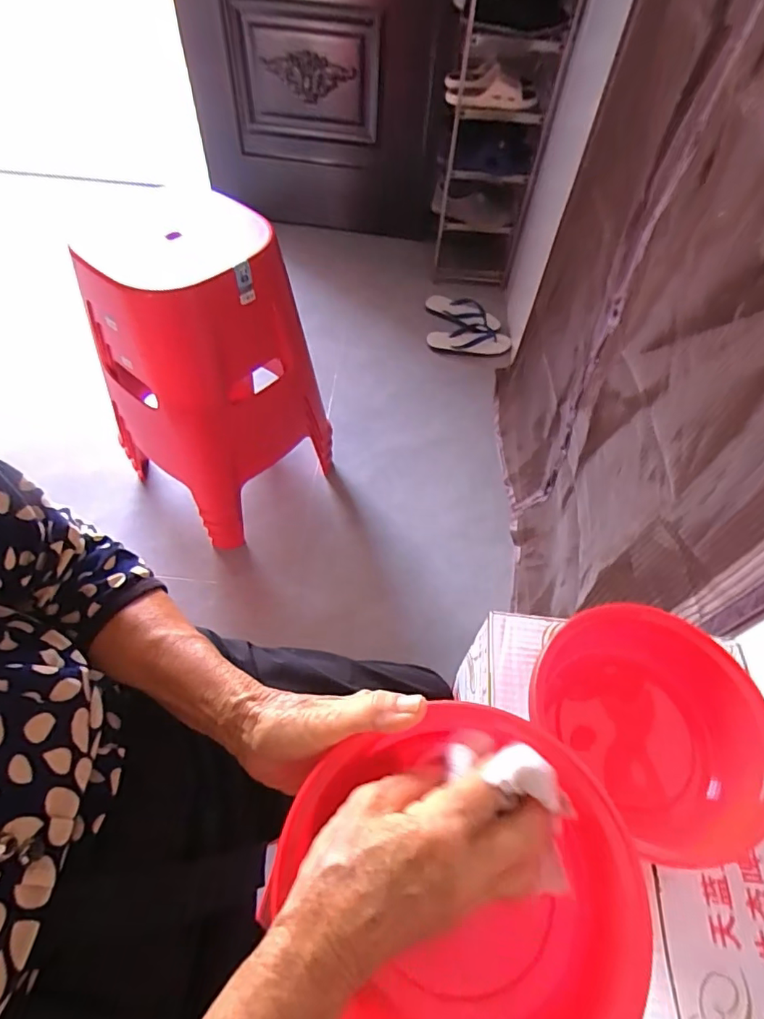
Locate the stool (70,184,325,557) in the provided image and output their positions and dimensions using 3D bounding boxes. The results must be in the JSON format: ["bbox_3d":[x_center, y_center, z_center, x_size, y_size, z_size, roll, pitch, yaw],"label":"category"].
[{"bbox_3d":[-0.341,-0.255,1.045,0.326,0.549,0.342,35,61,19],"label":"stool"}]

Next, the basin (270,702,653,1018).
[{"bbox_3d":[0.038,0.192,0.266,0.159,0.073,0.161,2,56,-2],"label":"basin"}]

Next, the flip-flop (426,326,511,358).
[{"bbox_3d":[0.278,-0.541,1.678,0.260,0.040,0.125,5,56,0],"label":"flip-flop"}]

